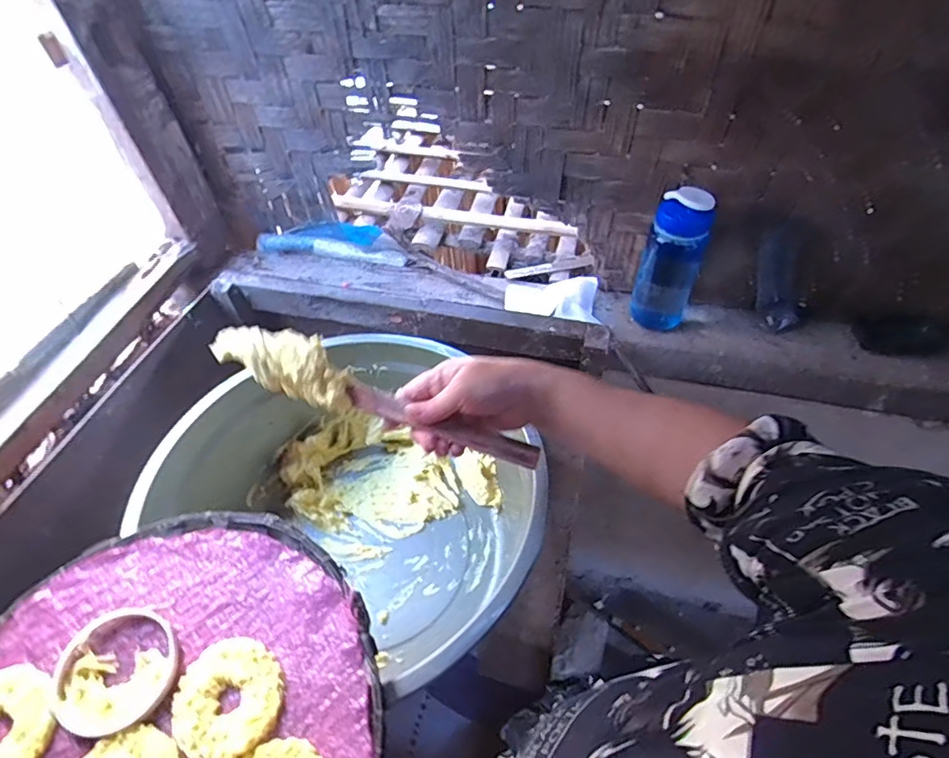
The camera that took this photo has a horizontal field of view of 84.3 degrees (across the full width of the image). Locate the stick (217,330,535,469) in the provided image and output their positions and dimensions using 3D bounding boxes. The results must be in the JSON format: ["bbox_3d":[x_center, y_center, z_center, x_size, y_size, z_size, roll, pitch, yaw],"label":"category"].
[{"bbox_3d":[-0.082,0.017,0.440,0.278,0.031,0.043,22,53,-1],"label":"stick"}]

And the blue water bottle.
[{"bbox_3d":[0.259,-0.155,0.686,0.077,0.193,0.059,19,54,17],"label":"blue water bottle"}]

